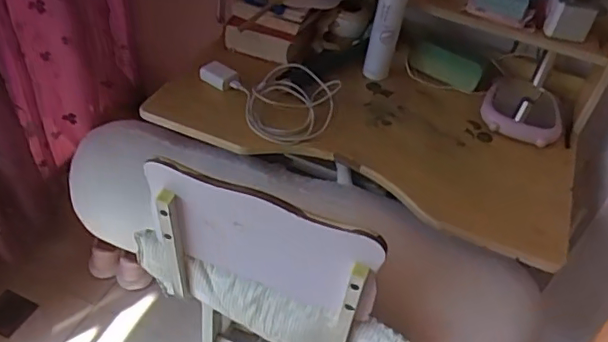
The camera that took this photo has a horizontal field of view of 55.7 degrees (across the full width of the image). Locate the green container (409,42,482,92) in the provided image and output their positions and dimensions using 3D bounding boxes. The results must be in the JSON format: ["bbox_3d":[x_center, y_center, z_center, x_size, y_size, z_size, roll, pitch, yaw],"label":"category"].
[{"bbox_3d":[0.281,-0.208,1.159,0.145,0.053,0.071,22,44,-3],"label":"green container"}]

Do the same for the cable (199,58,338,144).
[{"bbox_3d":[-0.040,-0.149,1.058,0.206,0.044,0.234,-30,62,-25],"label":"cable"}]

